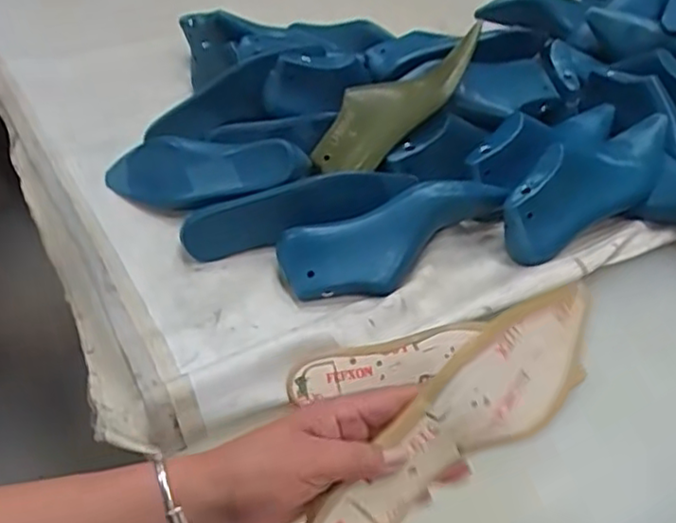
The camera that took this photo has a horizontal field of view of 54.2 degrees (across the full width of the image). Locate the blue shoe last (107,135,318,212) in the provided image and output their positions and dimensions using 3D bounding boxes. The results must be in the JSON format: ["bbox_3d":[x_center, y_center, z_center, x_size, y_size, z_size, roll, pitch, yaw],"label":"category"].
[{"bbox_3d":[-0.160,-0.102,0.746,0.263,0.061,0.073,1,41,29],"label":"blue shoe last"}]

